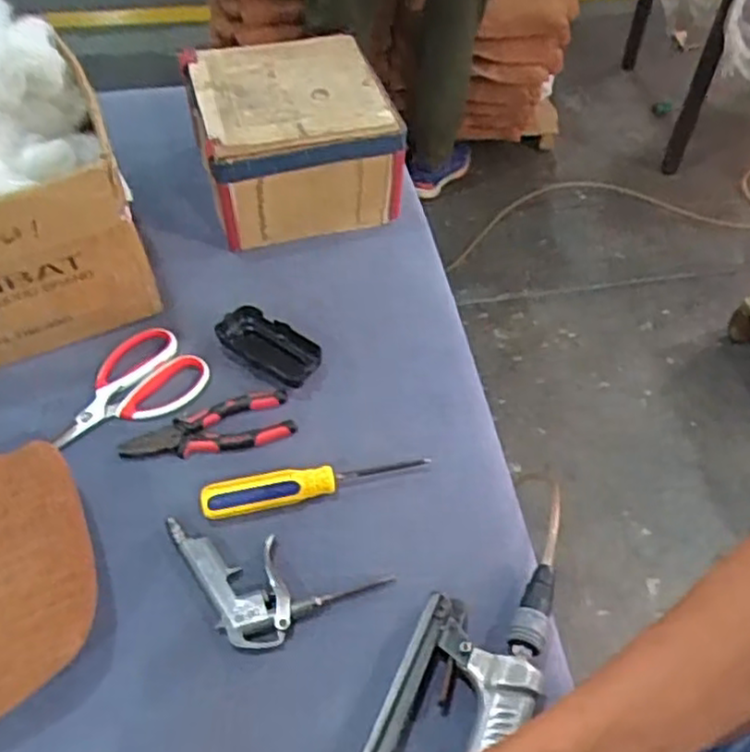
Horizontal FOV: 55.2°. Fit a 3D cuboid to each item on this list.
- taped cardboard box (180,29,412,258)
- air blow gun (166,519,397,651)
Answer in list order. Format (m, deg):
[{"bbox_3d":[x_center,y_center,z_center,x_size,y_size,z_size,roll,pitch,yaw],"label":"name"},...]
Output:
[{"bbox_3d":[-0.097,-0.275,0.863,0.210,0.152,0.203,-13,53,-11],"label":"taped cardboard box"},{"bbox_3d":[-0.093,0.171,0.583,0.183,0.016,0.091,18,53,12],"label":"air blow gun"}]

